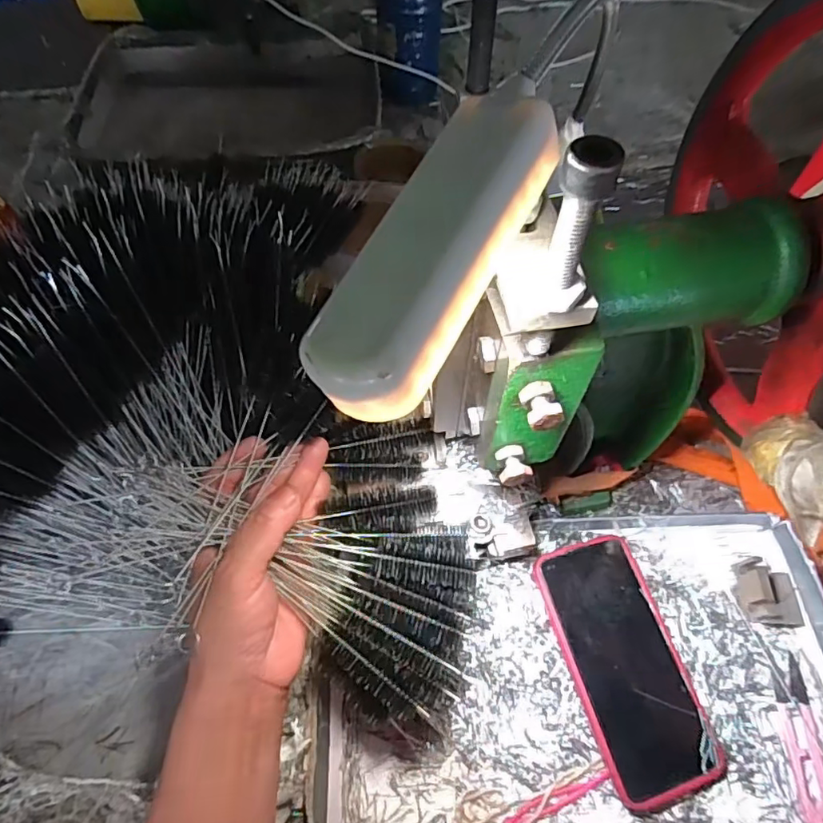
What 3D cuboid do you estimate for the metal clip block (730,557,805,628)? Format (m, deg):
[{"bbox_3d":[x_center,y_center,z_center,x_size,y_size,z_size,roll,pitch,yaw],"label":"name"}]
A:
[{"bbox_3d":[0.266,0.132,0.409,0.042,0.024,0.044,-3,59,-3],"label":"metal clip block"}]

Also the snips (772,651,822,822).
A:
[{"bbox_3d":[0.263,0.219,0.374,0.026,0.006,0.097,6,59,3],"label":"snips"}]

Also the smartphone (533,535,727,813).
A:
[{"bbox_3d":[0.147,0.173,0.384,0.079,0.016,0.165,-12,67,-13],"label":"smartphone"}]

